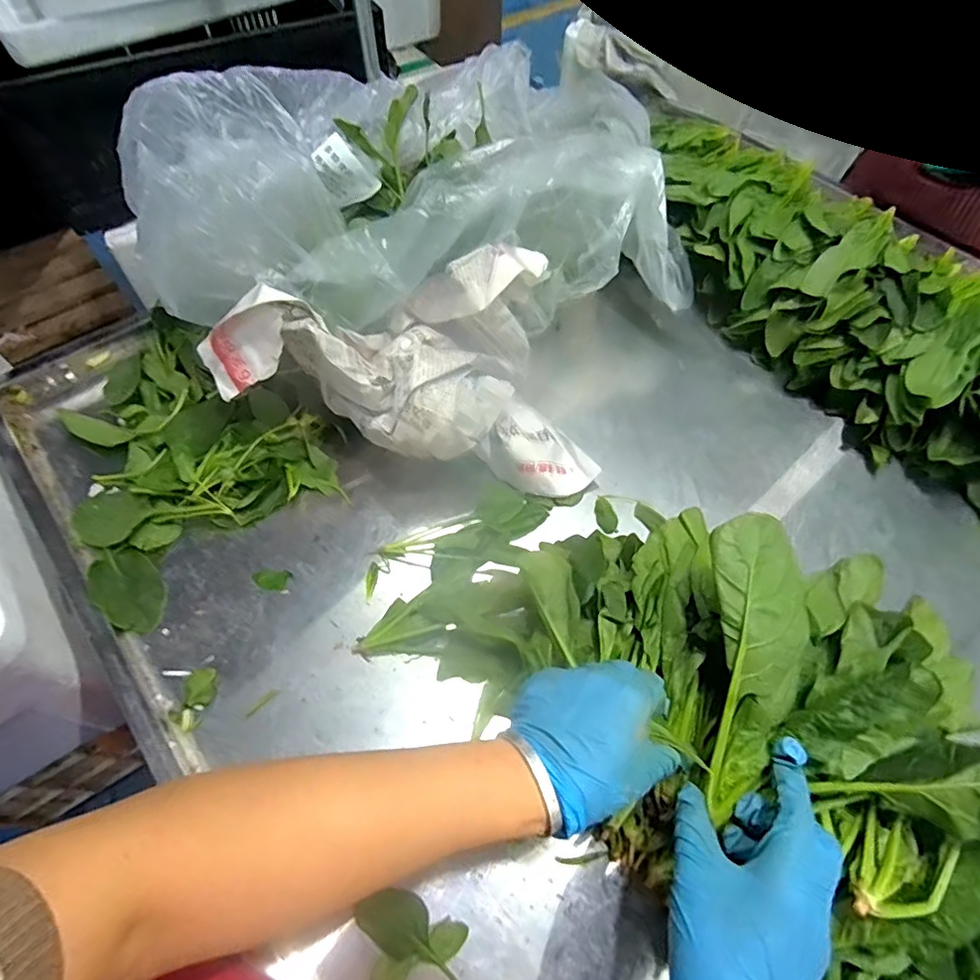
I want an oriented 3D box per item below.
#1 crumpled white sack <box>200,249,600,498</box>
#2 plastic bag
[{"bbox_3d":[-0.066,-0.122,0.533,0.356,0.151,0.180,10,58,4],"label":"crumpled white sack"},{"bbox_3d":[-0.092,-0.342,0.617,0.524,0.213,0.401,-16,60,-11],"label":"plastic bag"}]

